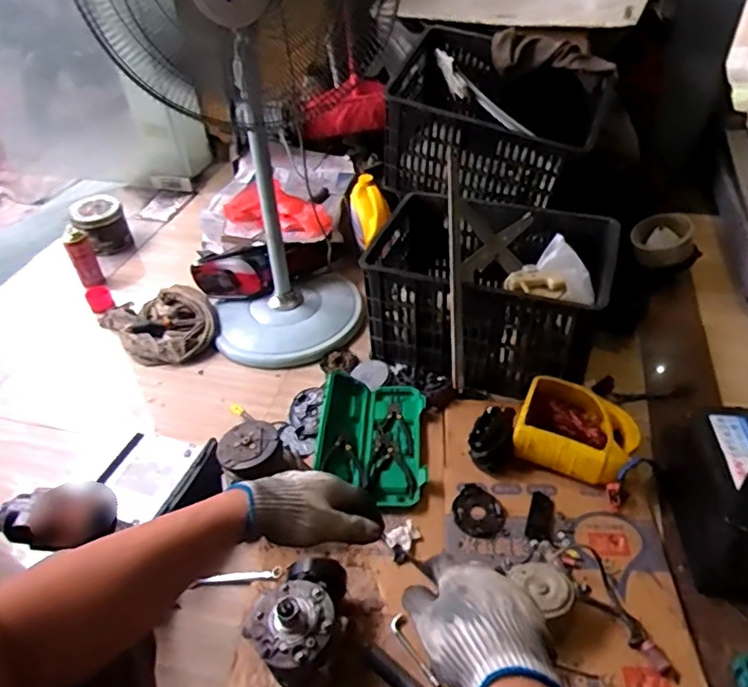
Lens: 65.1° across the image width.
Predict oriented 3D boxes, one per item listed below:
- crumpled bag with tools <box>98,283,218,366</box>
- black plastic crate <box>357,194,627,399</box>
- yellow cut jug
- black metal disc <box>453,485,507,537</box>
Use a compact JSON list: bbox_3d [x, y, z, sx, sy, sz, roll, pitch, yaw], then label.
[{"bbox_3d":[-0.534,-0.052,1.494,0.225,0.075,0.261,-31,49,-27],"label":"crumpled bag with tools"},{"bbox_3d":[0.253,-0.128,1.319,0.484,0.242,0.402,15,45,19],"label":"black plastic crate"},{"bbox_3d":[0.390,0.170,1.130,0.209,0.086,0.183,15,46,19],"label":"yellow cut jug"},{"bbox_3d":[0.194,0.308,1.074,0.092,0.014,0.096,-2,42,2],"label":"black metal disc"}]

